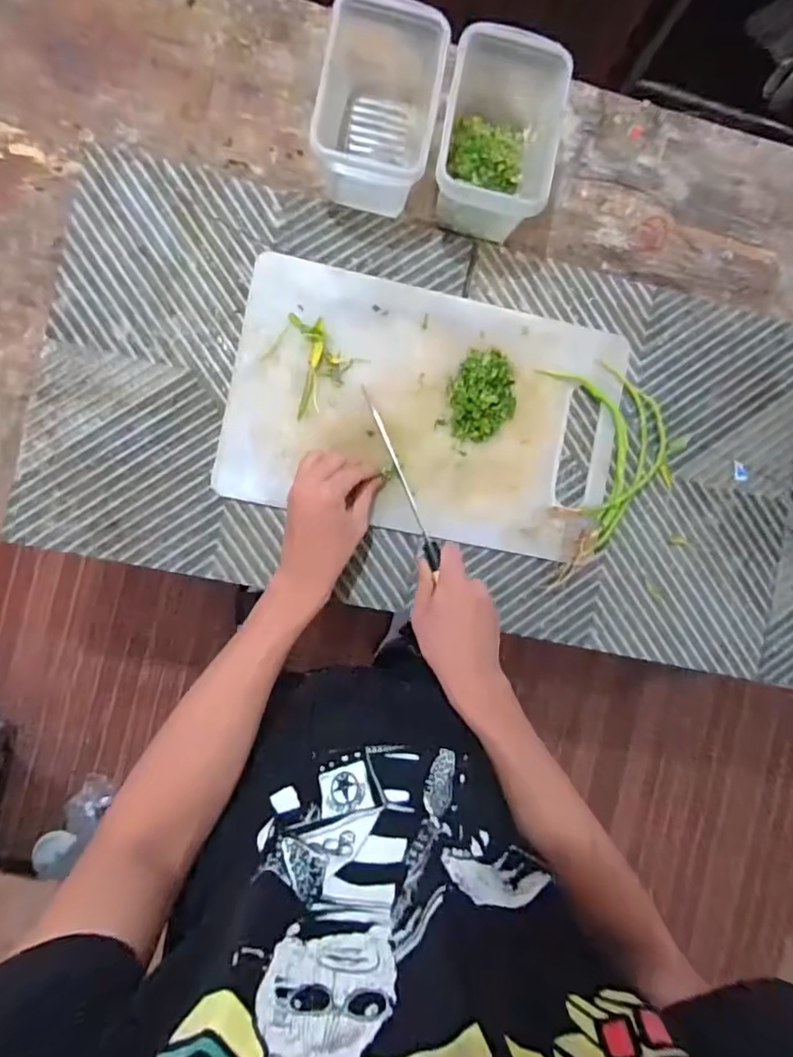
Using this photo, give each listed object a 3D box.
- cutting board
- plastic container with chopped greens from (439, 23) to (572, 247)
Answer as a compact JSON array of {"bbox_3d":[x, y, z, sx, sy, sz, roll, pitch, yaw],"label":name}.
[{"bbox_3d":[0.033,-0.120,0.598,0.391,0.019,0.246,10,88,-5],"label":"cutting board"},{"bbox_3d":[0.095,-0.378,0.565,0.100,0.103,0.152,10,88,-5],"label":"plastic container with chopped greens"}]

